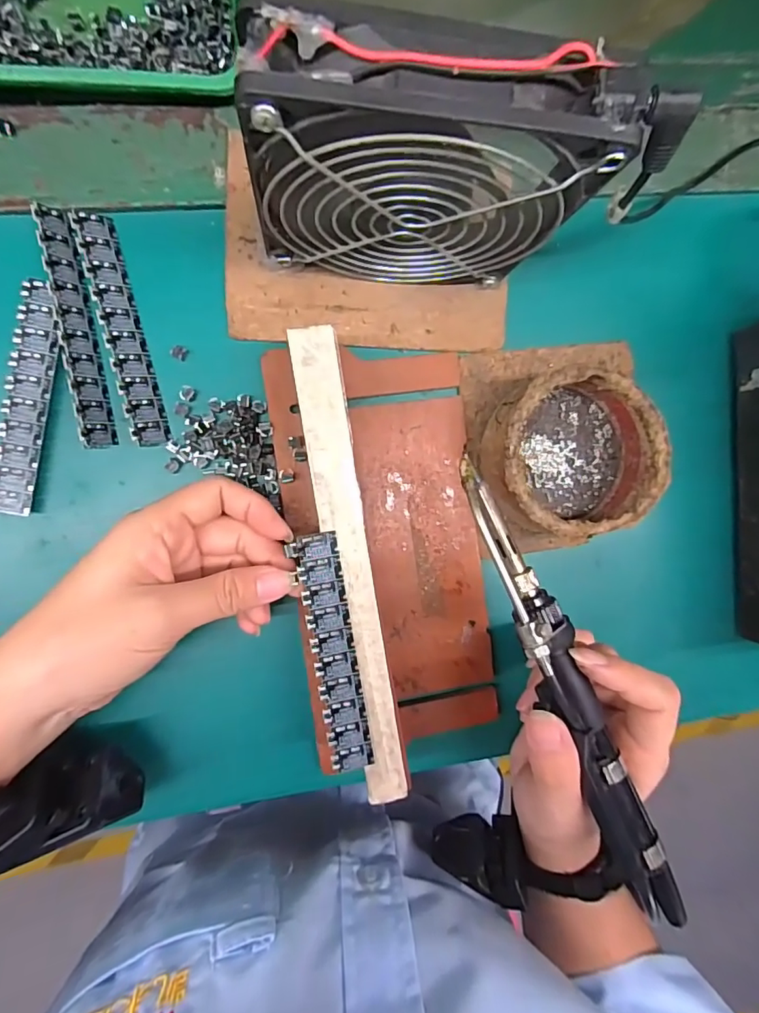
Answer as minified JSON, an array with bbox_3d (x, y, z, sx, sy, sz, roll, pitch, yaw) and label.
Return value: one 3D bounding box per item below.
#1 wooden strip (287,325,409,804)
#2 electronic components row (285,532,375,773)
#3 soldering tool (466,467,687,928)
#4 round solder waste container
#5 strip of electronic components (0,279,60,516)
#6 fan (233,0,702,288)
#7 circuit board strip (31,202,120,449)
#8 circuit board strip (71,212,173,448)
[{"bbox_3d":[-0.013,0.029,0.227,0.021,0.006,0.216,-9,95,-7],"label":"wooden strip"},{"bbox_3d":[-0.020,0.066,0.225,0.020,0.004,0.108,-10,94,-7],"label":"electronic components row"},{"bbox_3d":[0.080,0.078,0.205,0.021,0.022,0.207,-24,89,-6],"label":"soldering tool"},{"bbox_3d":[0.095,-0.026,0.255,0.091,0.039,0.081,-16,96,-7],"label":"round solder waste container"},{"bbox_3d":[-0.166,-0.050,0.235,0.019,0.009,0.107,11,93,-9],"label":"strip of electronic components"},{"bbox_3d":[0.018,-0.120,0.196,0.128,0.127,0.027,0,94,-8],"label":"fan"},{"bbox_3d":[-0.142,-0.083,0.234,0.004,0.019,0.110,-7,96,26],"label":"circuit board strip"},{"bbox_3d":[-0.123,-0.083,0.237,0.015,0.011,0.109,-14,96,-7],"label":"circuit board strip"}]

